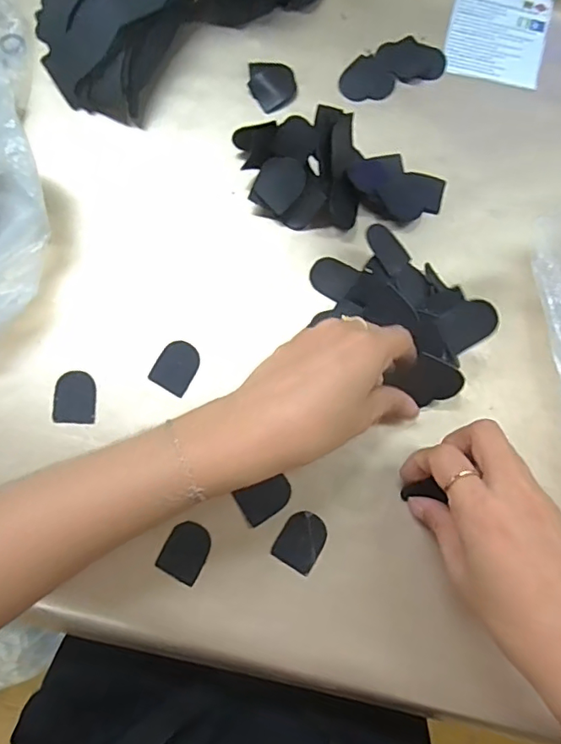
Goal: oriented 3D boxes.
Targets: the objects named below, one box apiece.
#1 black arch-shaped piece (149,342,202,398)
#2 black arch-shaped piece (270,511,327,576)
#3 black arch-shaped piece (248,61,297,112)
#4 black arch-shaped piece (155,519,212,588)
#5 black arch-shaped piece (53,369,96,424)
[{"bbox_3d":[-0.069,-0.004,0.356,0.027,0.004,0.034,28,80,5],"label":"black arch-shaped piece"},{"bbox_3d":[0.014,0.105,0.331,0.027,0.004,0.034,30,80,6],"label":"black arch-shaped piece"},{"bbox_3d":[-0.006,-0.217,0.397,0.035,0.004,0.038,-37,81,-7],"label":"black arch-shaped piece"},{"bbox_3d":[-0.059,0.111,0.331,0.027,0.004,0.034,26,80,5],"label":"black arch-shaped piece"},{"bbox_3d":[-0.135,0.016,0.350,0.026,0.004,0.035,1,79,0],"label":"black arch-shaped piece"}]

